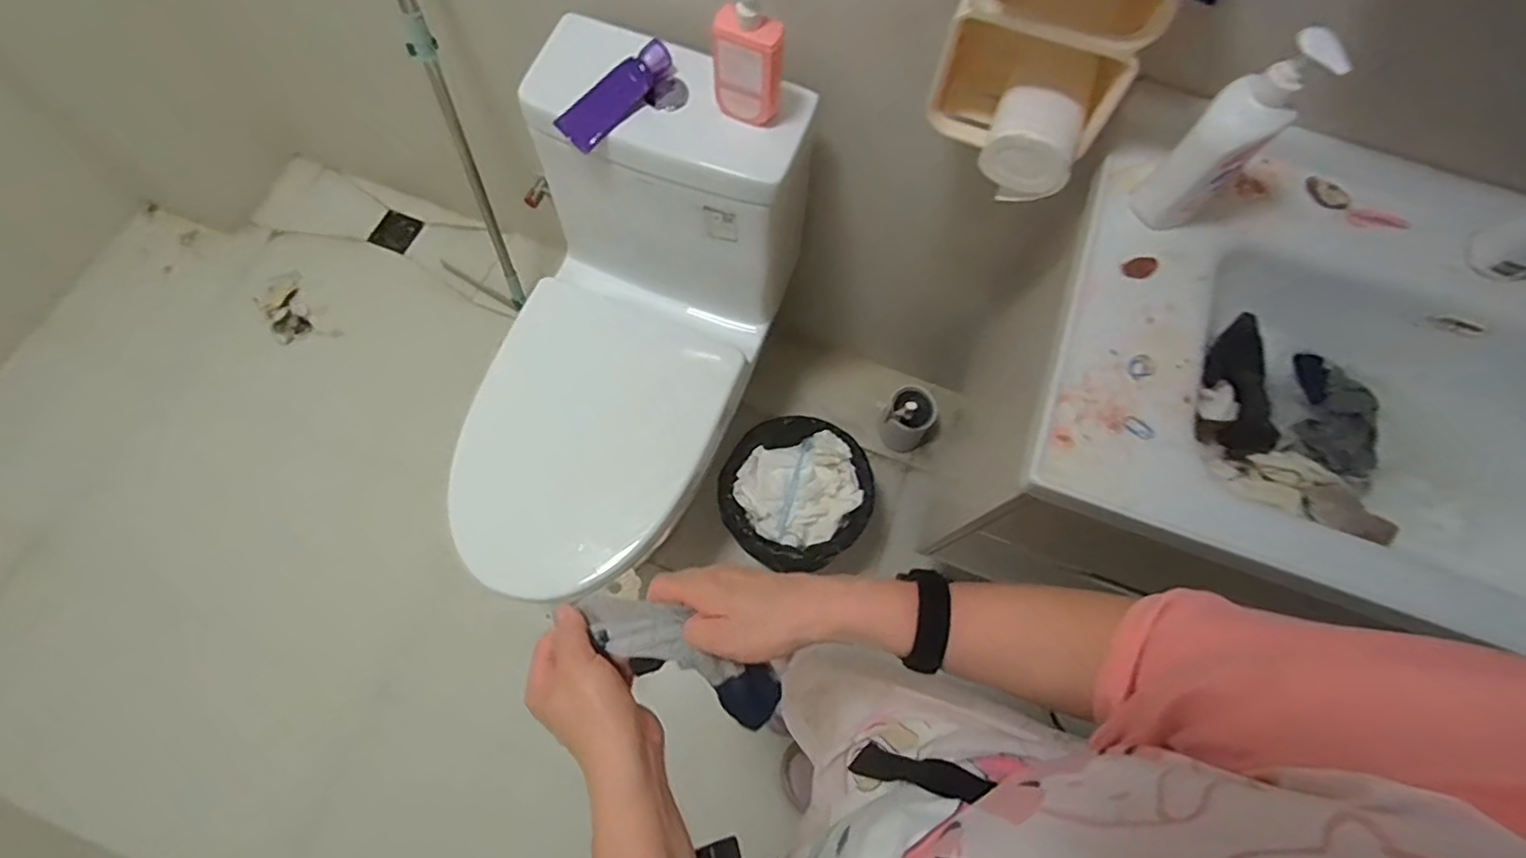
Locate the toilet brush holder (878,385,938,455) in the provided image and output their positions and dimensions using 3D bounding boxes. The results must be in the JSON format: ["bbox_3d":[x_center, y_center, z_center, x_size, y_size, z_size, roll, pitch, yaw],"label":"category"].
[{"bbox_3d":[0.307,-0.021,1.386,0.114,0.102,0.106,-27,74,-11],"label":"toilet brush holder"}]

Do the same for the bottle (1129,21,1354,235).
[{"bbox_3d":[0.417,-0.260,0.590,0.059,0.200,0.047,42,74,11],"label":"bottle"}]

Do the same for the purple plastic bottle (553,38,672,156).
[{"bbox_3d":[-0.179,-0.412,0.795,0.161,0.036,0.044,-43,78,0],"label":"purple plastic bottle"}]

